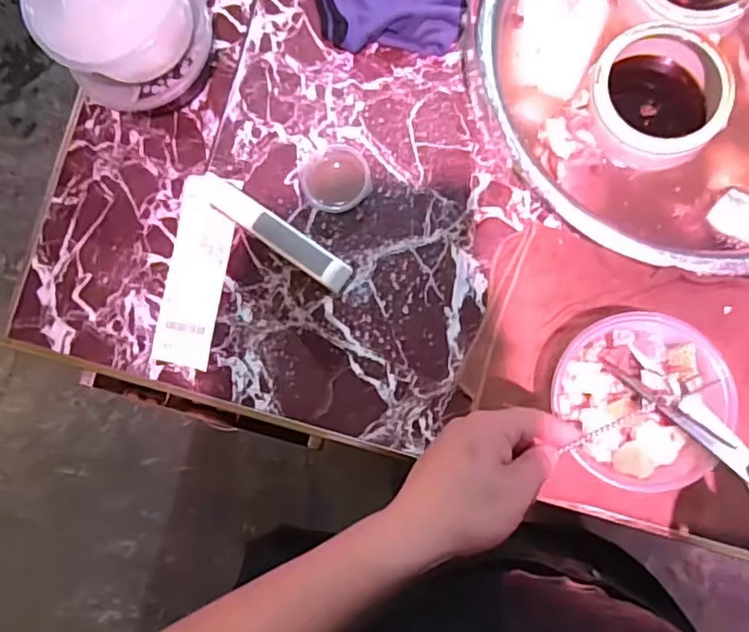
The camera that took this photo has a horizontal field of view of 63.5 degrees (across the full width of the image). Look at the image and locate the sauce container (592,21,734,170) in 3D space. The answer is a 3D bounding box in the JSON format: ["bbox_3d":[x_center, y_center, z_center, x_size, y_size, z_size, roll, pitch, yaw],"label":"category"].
[{"bbox_3d":[0.267,-0.204,0.574,0.121,0.064,0.125,-8,83,4],"label":"sauce container"}]

